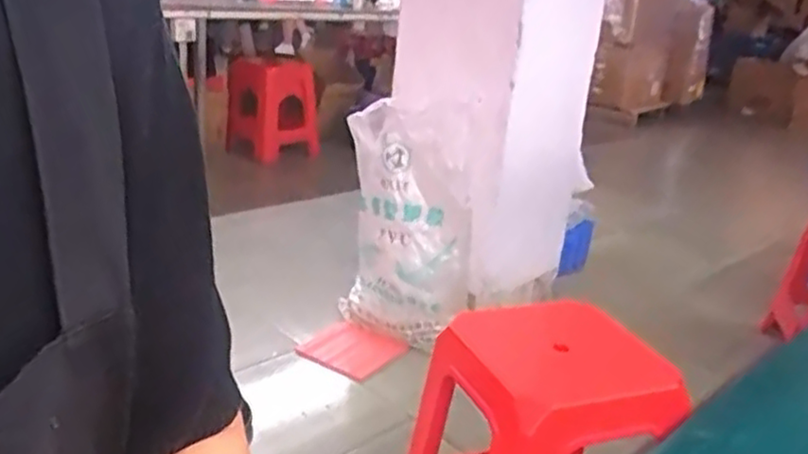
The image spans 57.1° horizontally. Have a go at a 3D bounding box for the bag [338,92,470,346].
[{"bbox_3d":[0.007,-0.014,1.919,0.363,0.588,0.142,11,11,38],"label":"bag"}]

